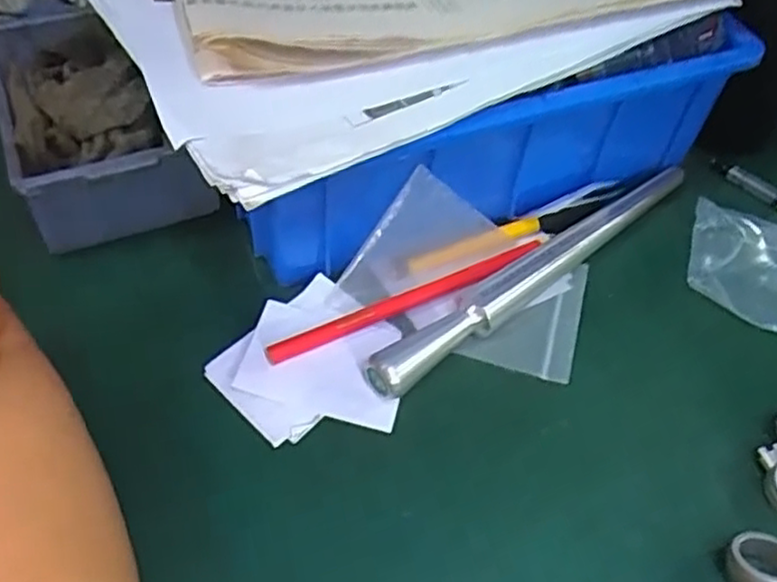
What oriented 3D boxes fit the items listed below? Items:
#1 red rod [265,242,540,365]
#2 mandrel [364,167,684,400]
[{"bbox_3d":[0.009,0.003,0.348,0.146,0.011,0.015,-20,54,-18],"label":"red rod"},{"bbox_3d":[0.083,-0.012,0.365,0.228,0.019,0.020,-32,58,-25],"label":"mandrel"}]

